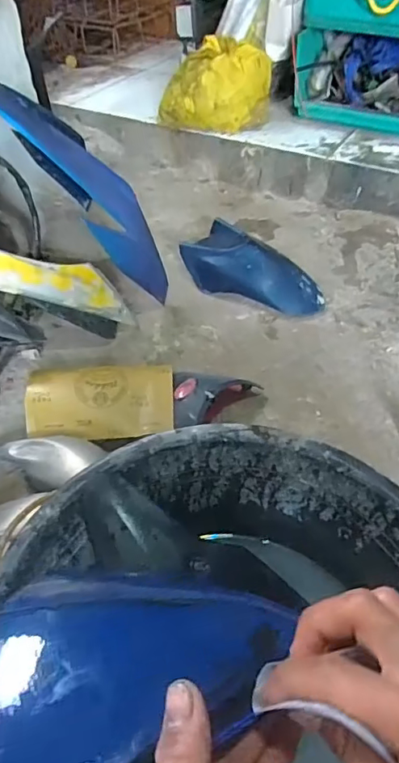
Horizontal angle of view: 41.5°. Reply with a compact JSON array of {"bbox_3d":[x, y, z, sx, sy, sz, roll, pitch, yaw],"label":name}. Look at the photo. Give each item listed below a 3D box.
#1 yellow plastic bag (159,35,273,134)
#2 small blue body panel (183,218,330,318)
[{"bbox_3d":[0.037,-0.767,1.380,0.287,0.185,0.164,10,45,10],"label":"yellow plastic bag"},{"bbox_3d":[0.106,-0.229,1.091,0.306,0.084,0.148,34,53,29],"label":"small blue body panel"}]

